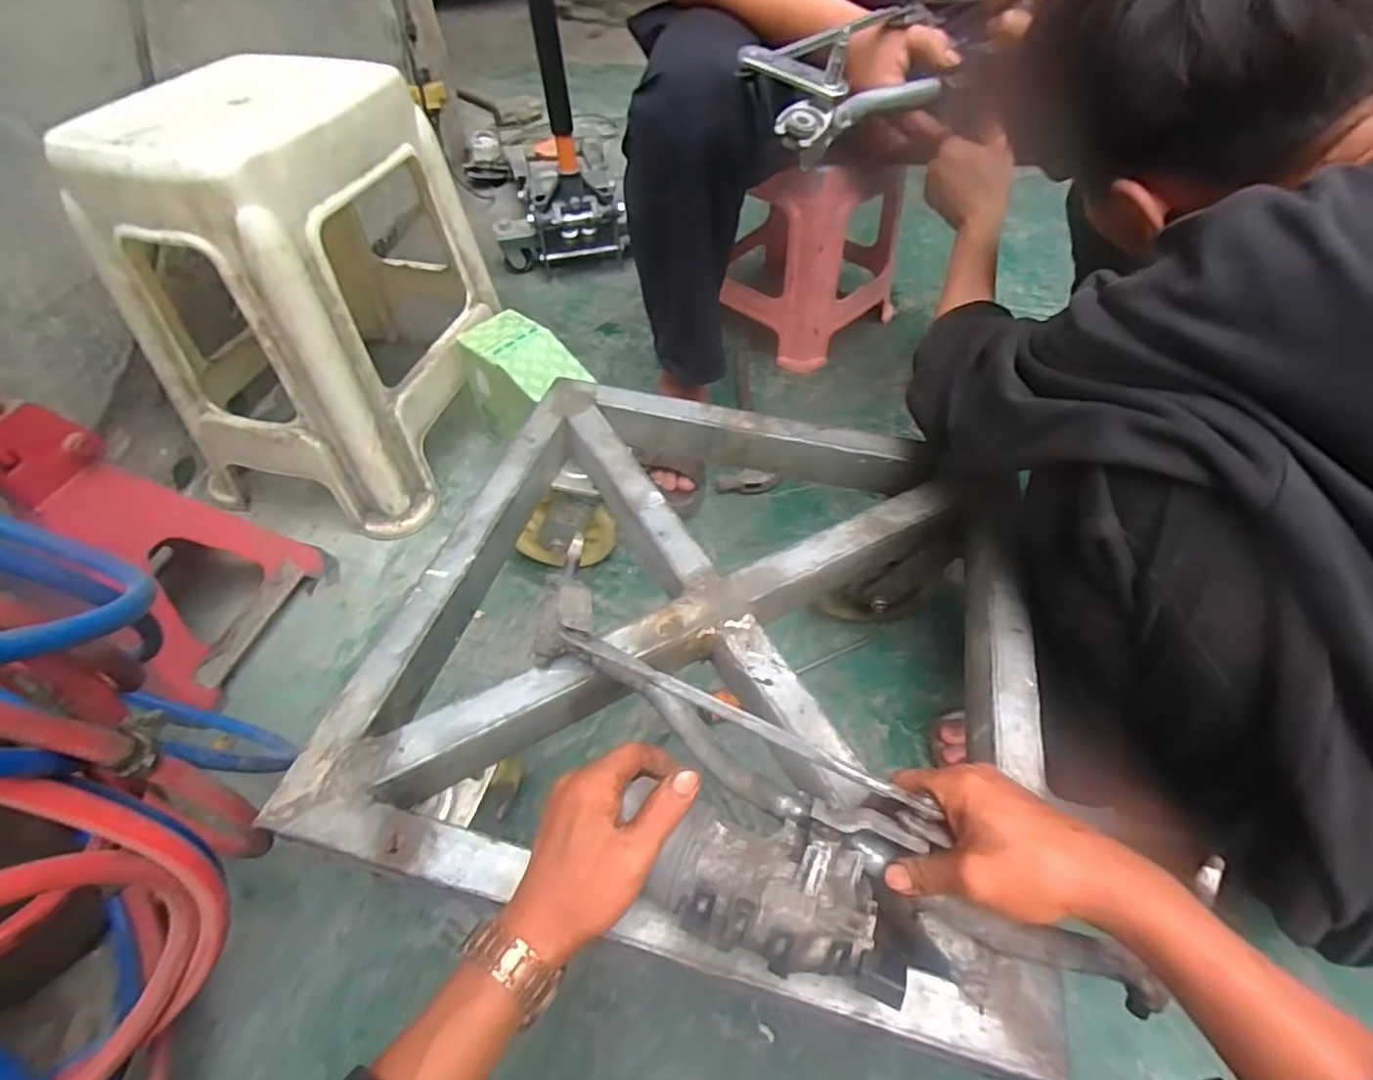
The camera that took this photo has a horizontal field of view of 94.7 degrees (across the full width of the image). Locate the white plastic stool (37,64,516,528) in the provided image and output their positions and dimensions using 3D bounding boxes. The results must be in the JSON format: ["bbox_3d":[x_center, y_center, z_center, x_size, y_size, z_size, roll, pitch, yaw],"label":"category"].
[{"bbox_3d":[-0.530,-0.326,0.858,0.379,0.449,0.382,8,49,7],"label":"white plastic stool"}]

